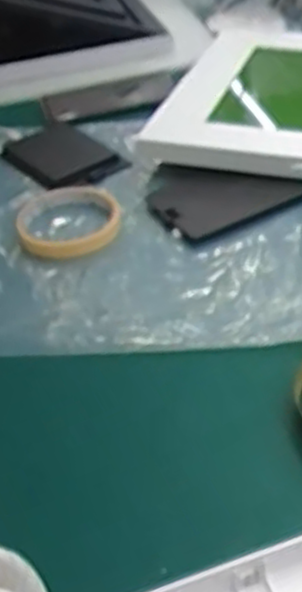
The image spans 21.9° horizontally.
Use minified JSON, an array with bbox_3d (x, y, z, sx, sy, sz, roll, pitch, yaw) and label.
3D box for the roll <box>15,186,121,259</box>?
[{"bbox_3d":[-0.069,-0.064,0.652,0.085,0.026,0.082,-3,38,3],"label":"roll"}]

